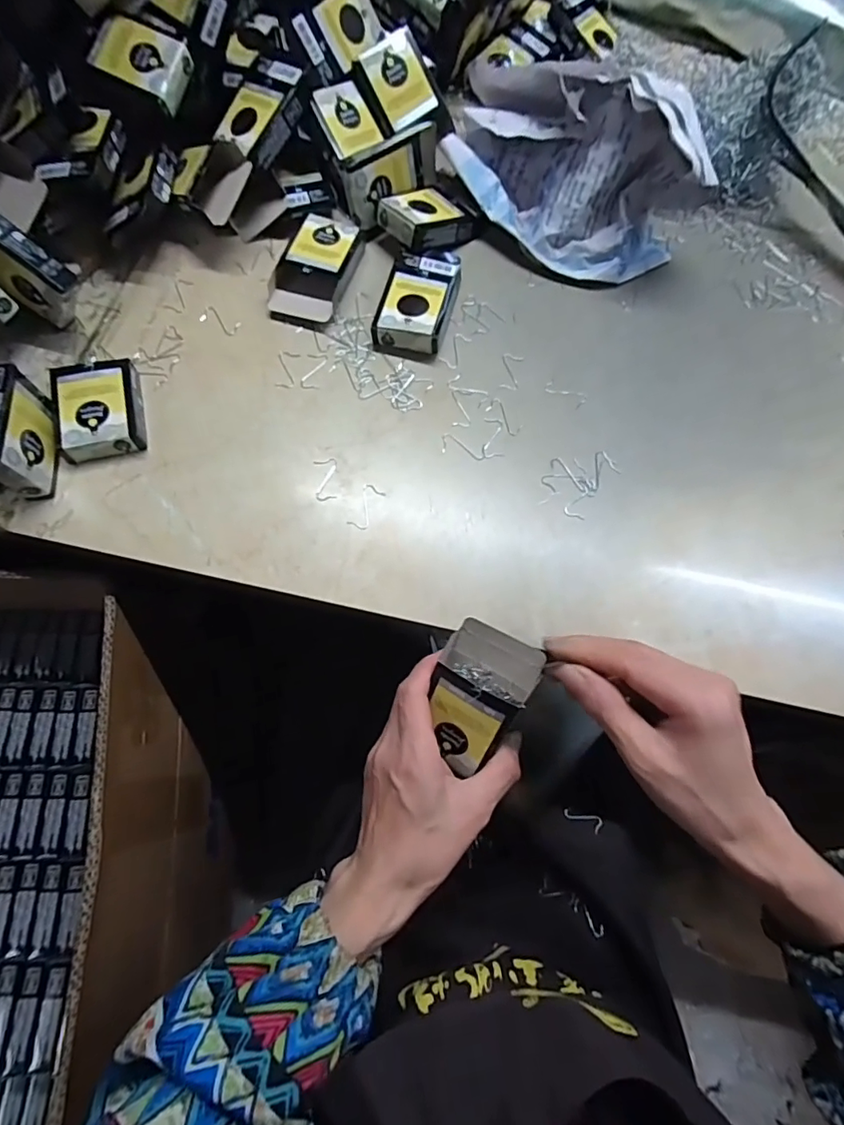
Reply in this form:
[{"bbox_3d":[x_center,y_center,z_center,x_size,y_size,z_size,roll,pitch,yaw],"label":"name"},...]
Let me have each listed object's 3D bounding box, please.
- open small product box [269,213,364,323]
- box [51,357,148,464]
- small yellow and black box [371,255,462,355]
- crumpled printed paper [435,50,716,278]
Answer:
[{"bbox_3d":[-0.090,-0.250,0.438,0.058,0.025,0.097,18,71,4],"label":"open small product box"},{"bbox_3d":[-0.242,-0.113,0.386,0.055,0.024,0.075,-13,72,-7],"label":"box"},{"bbox_3d":[-0.003,-0.222,0.435,0.054,0.023,0.096,16,71,3],"label":"small yellow and black box"},{"bbox_3d":[0.119,-0.340,0.434,0.234,0.111,0.109,34,73,9],"label":"crumpled printed paper"}]

